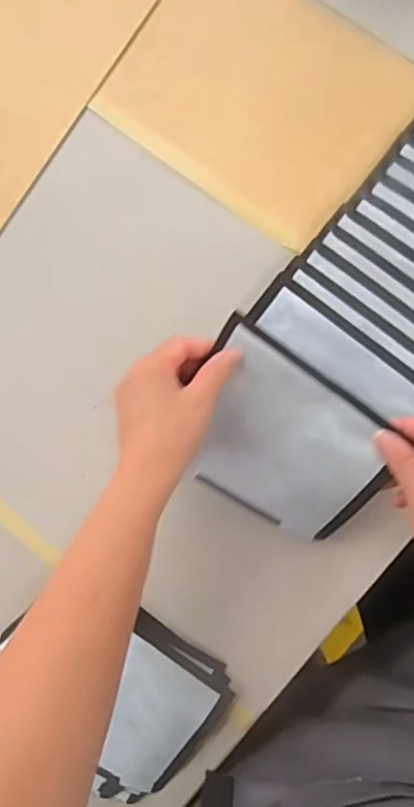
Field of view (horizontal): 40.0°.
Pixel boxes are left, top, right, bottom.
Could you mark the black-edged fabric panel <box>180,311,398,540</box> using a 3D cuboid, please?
[{"bbox_3d":[0.054,0.030,0.456,0.164,0.010,0.131,35,113,4],"label":"black-edged fabric panel"}]

